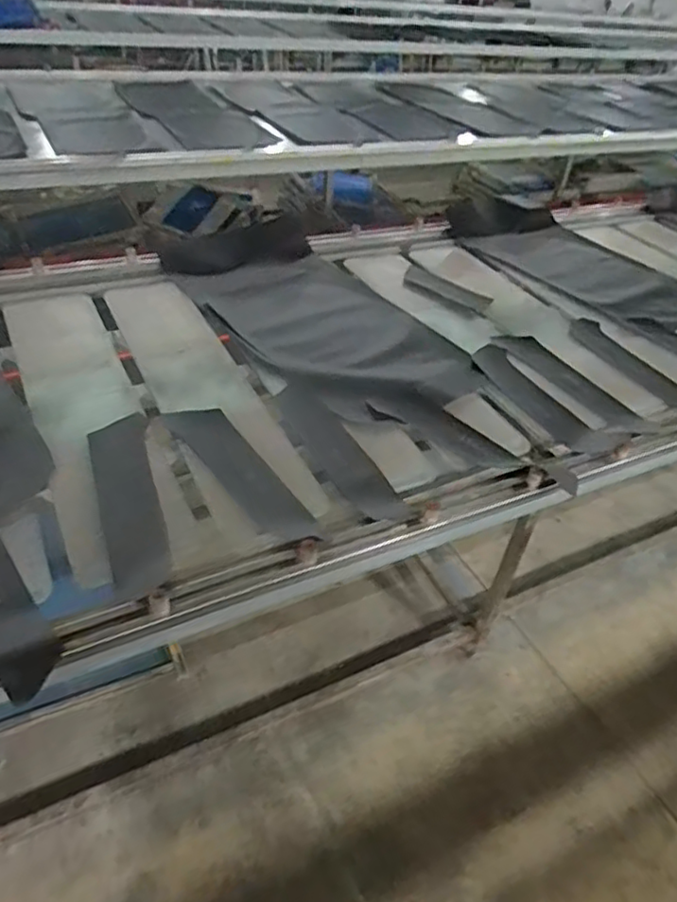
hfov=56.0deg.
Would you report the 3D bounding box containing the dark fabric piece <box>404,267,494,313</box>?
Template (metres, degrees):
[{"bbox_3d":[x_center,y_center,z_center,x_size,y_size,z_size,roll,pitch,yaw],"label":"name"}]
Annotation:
[{"bbox_3d":[0.289,-0.446,1.740,0.253,0.037,0.063,30,45,24],"label":"dark fabric piece"}]

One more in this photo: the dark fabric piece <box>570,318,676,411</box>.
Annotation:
[{"bbox_3d":[0.701,-0.214,1.545,0.108,0.046,0.453,-5,42,-15],"label":"dark fabric piece"}]

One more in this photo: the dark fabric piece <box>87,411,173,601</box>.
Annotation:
[{"bbox_3d":[-0.339,0.075,1.034,0.104,0.035,0.432,-10,43,-20],"label":"dark fabric piece"}]

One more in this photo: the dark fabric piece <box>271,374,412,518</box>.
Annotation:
[{"bbox_3d":[-0.013,-0.014,1.185,0.090,0.020,0.432,-15,45,-25],"label":"dark fabric piece"}]

